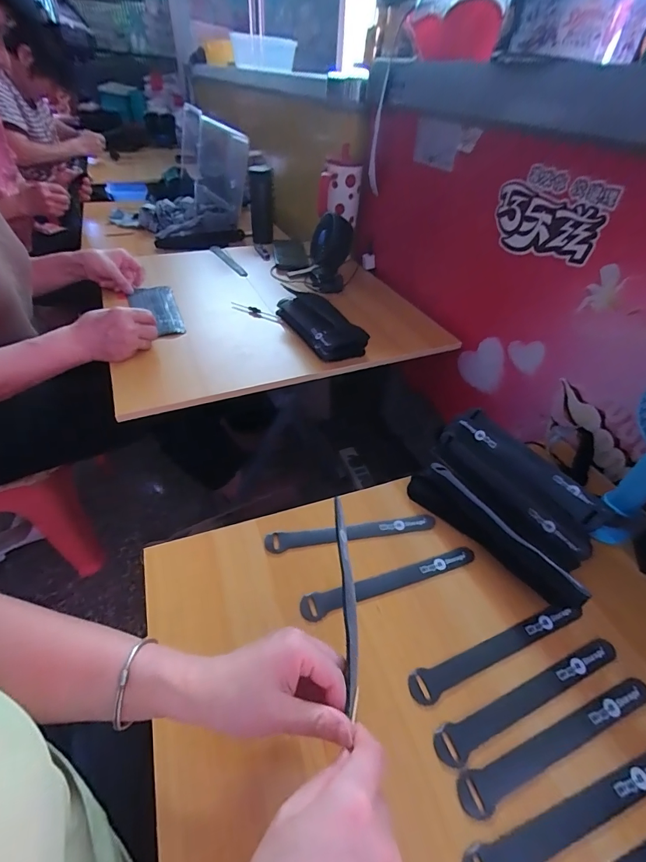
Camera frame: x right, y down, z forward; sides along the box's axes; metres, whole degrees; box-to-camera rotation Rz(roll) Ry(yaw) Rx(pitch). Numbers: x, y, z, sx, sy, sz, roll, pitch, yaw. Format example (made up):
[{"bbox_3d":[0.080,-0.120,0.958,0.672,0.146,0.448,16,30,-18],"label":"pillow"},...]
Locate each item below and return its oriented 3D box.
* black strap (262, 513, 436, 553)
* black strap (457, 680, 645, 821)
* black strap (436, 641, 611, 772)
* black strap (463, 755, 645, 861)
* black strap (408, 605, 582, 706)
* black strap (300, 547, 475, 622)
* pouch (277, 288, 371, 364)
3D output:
[{"bbox_3d":[0.035,0.116,0.444,0.197,0.009,0.021,-6,44,-10],"label":"black strap"},{"bbox_3d":[0.196,0.251,0.316,0.201,0.005,0.023,-12,47,-19],"label":"black strap"},{"bbox_3d":[0.185,0.231,0.339,0.201,0.006,0.024,-13,48,-19],"label":"black strap"},{"bbox_3d":[0.193,0.281,0.284,0.203,0.004,0.023,-9,46,-16],"label":"black strap"},{"bbox_3d":[0.167,0.204,0.367,0.193,0.004,0.024,-13,48,-20],"label":"black strap"},{"bbox_3d":[0.074,0.154,0.406,0.199,0.006,0.023,-13,46,-18],"label":"black strap"},{"bbox_3d":[-0.010,-0.204,0.701,0.082,0.047,0.226,-19,48,-23],"label":"pouch"}]

